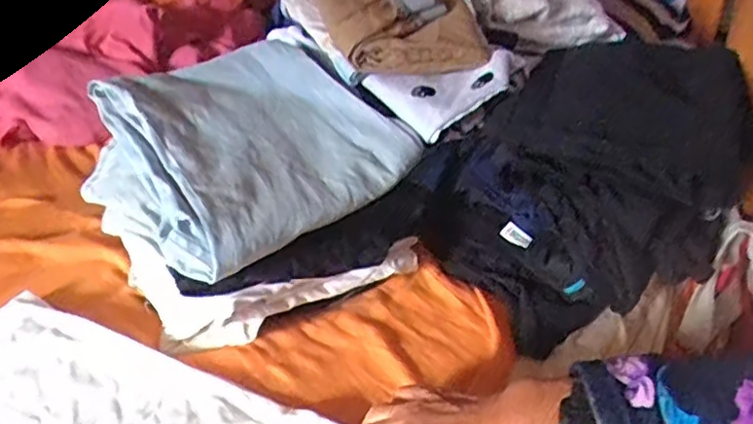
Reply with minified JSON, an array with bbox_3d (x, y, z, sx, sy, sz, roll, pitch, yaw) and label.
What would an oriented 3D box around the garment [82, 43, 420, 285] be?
[{"bbox_3d":[-0.128,-0.066,0.608,0.249,0.088,0.254,27,41,33],"label":"garment"}]

